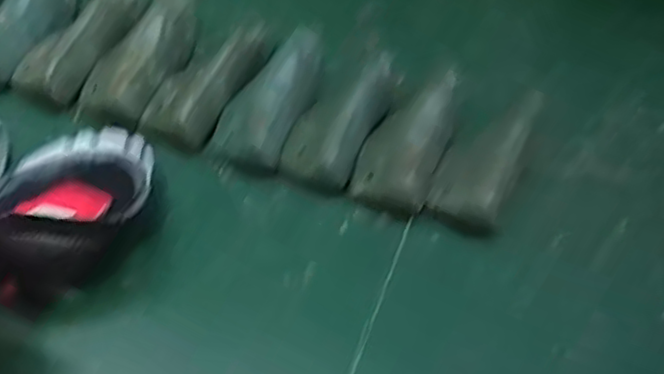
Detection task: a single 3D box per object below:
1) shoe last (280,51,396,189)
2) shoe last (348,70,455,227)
[{"bbox_3d":[0.010,-0.080,0.685,0.072,0.058,0.165,17,52,16],"label":"shoe last"},{"bbox_3d":[0.077,-0.048,0.663,0.079,0.053,0.157,18,54,15],"label":"shoe last"}]

